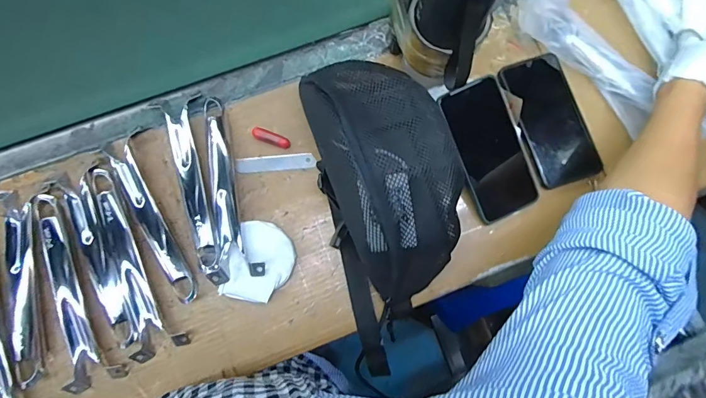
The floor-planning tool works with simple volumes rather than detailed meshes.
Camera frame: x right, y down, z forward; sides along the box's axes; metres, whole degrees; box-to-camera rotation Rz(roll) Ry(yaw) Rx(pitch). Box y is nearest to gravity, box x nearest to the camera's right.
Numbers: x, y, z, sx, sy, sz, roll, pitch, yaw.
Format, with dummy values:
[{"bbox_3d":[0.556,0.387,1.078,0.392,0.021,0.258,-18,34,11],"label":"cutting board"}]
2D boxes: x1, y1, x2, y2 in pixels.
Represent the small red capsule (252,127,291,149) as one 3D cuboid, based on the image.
[{"bbox_3d":[-0.101,-0.075,0.484,0.046,0.011,0.014,18,80,2],"label":"small red capsule"}]

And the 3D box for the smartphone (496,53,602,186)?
[{"bbox_3d":[0.245,-0.100,0.495,0.078,0.016,0.164,-15,80,-4],"label":"smartphone"}]

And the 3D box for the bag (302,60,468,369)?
[{"bbox_3d":[0.031,0.006,0.438,0.175,0.114,0.336,-2,92,-2],"label":"bag"}]

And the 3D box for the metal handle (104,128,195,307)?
[{"bbox_3d":[-0.235,0.024,0.454,0.038,0.024,0.203,-23,81,-5],"label":"metal handle"}]

